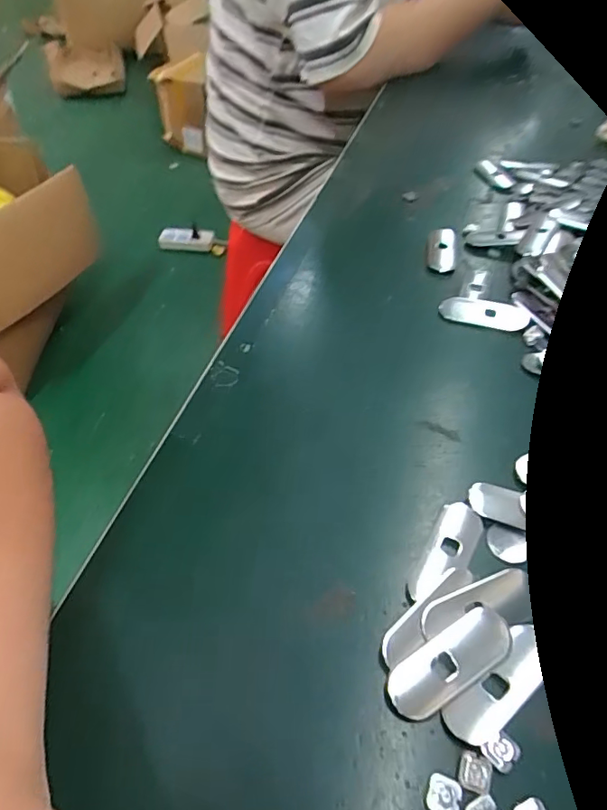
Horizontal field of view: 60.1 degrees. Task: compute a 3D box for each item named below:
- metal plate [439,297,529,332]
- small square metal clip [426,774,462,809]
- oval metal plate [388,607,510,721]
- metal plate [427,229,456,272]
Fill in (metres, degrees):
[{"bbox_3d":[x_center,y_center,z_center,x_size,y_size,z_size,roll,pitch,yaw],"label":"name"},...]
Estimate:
[{"bbox_3d":[0.109,-0.055,0.318,0.050,0.004,0.016,17,86,15],"label":"metal plate"},{"bbox_3d":[0.044,0.122,0.164,0.010,0.004,0.010,13,49,11],"label":"small square metal clip"},{"bbox_3d":[0.054,0.092,0.188,0.050,0.005,0.019,-25,53,-22],"label":"oval metal plate"},{"bbox_3d":[0.096,-0.109,0.366,0.020,0.011,0.047,9,48,6],"label":"metal plate"}]

